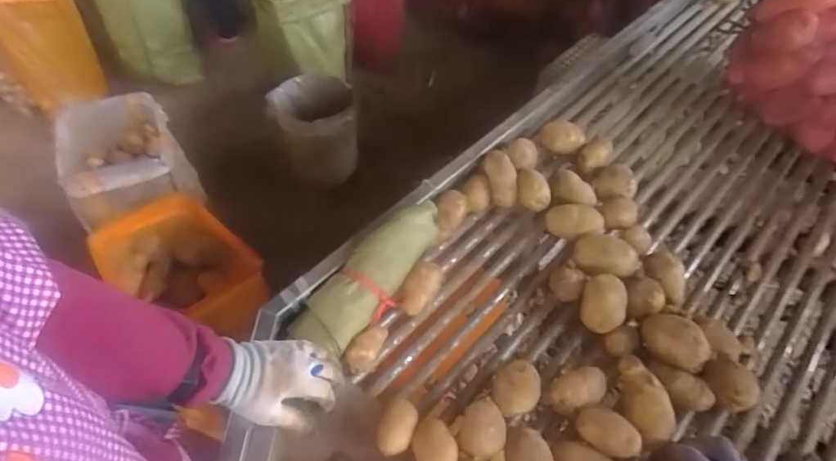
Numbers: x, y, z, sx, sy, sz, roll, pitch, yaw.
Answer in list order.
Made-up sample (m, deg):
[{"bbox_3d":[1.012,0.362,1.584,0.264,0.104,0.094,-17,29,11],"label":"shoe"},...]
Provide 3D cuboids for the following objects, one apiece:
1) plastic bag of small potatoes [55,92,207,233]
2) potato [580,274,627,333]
[{"bbox_3d":[-0.689,-0.165,1.138,0.247,0.154,0.307,-29,57,-24],"label":"plastic bag of small potatoes"},{"bbox_3d":[0.256,0.106,0.679,0.054,0.060,0.080,16,51,10],"label":"potato"}]

